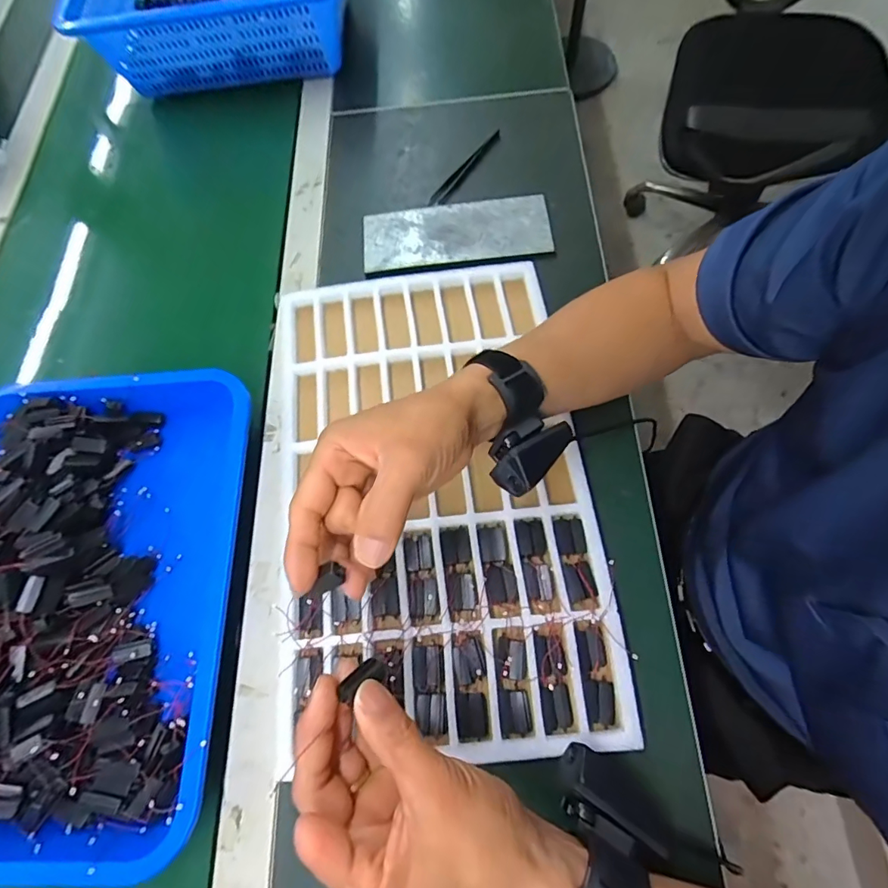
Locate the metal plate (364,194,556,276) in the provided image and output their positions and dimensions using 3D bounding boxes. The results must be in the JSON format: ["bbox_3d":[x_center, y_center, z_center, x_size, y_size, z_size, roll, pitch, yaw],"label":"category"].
[{"bbox_3d":[0.013,-0.227,0.501,0.196,0.011,0.082,-5,69,2],"label":"metal plate"}]

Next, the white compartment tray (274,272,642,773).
[{"bbox_3d":[-0.012,0.028,0.395,0.247,0.021,0.407,-7,70,0],"label":"white compartment tray"}]

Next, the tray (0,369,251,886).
[{"bbox_3d":[-0.297,0.112,0.371,0.250,0.053,0.359,-4,69,3],"label":"tray"}]

